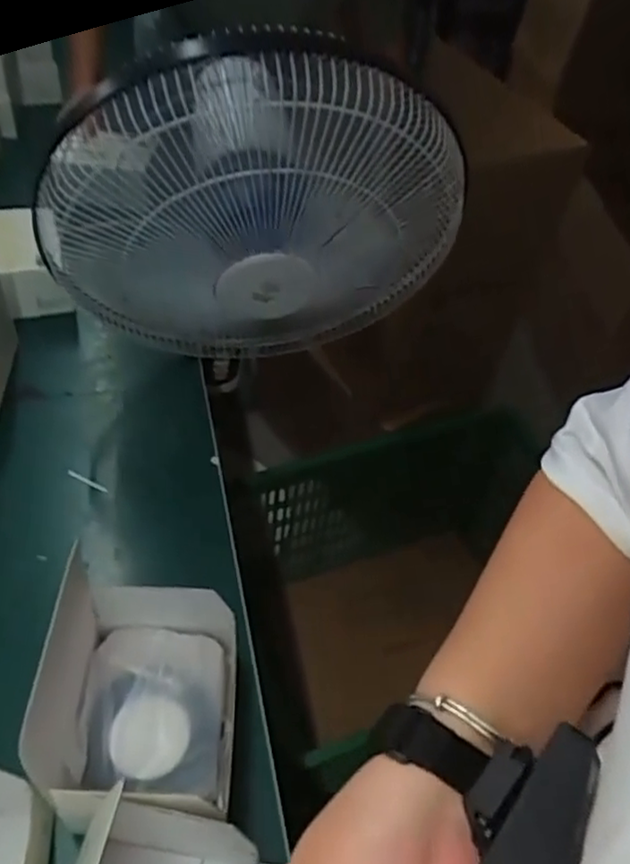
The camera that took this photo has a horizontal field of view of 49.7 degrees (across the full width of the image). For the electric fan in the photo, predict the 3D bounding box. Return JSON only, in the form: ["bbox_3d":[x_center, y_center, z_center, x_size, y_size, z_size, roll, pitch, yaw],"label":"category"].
[{"bbox_3d":[-0.056,-0.187,0.681,0.397,0.352,0.143,4,51,-3],"label":"electric fan"}]

